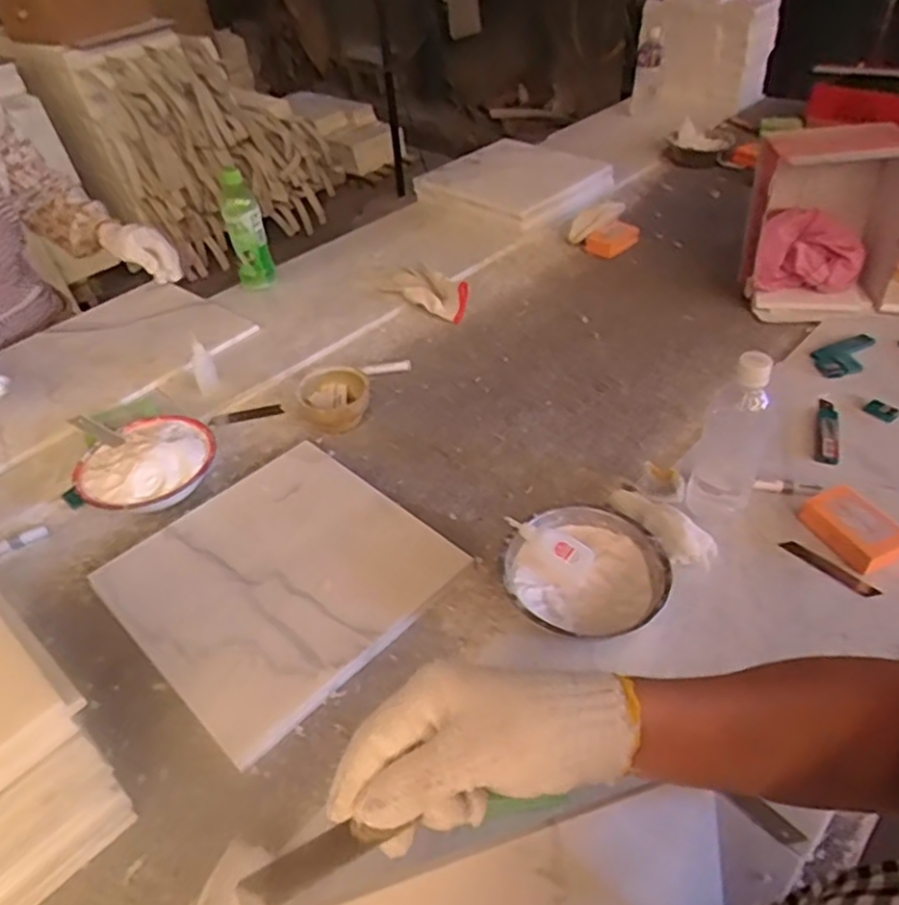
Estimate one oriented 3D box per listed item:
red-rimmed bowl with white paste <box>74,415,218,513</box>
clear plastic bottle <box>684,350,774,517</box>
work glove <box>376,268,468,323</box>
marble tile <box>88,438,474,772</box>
[{"bbox_3d":[-0.382,0.012,0.875,0.149,0.066,0.159,-3,43,3],"label":"red-rimmed bowl with white paste"},{"bbox_3d":[0.313,-0.029,0.760,0.076,0.205,0.073,17,47,22],"label":"clear plastic bottle"},{"bbox_3d":[-0.040,-0.287,1.199,0.175,0.056,0.090,20,48,25],"label":"work glove"},{"bbox_3d":[-0.183,0.131,0.762,0.296,0.020,0.304,32,54,33],"label":"marble tile"}]

